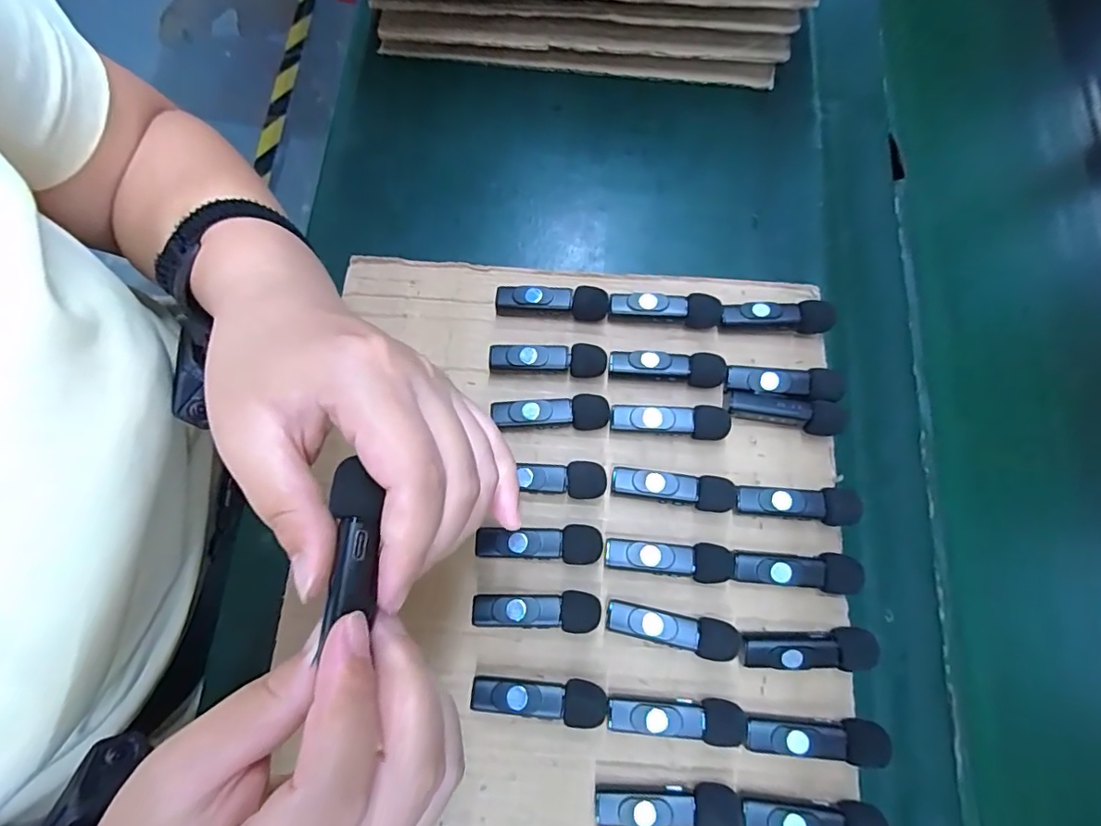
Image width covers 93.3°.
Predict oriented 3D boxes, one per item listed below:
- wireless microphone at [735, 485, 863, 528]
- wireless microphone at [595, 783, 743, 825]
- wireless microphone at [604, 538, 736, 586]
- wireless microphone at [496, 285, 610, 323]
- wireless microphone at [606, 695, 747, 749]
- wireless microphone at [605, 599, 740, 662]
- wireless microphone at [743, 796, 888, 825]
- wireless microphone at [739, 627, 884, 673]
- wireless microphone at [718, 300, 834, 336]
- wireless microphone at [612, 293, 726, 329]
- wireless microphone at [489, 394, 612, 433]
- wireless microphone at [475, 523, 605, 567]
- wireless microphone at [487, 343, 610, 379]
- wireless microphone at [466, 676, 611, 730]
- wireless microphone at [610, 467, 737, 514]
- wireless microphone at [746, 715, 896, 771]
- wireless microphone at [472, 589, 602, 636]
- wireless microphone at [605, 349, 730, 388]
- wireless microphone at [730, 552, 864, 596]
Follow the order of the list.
[{"bbox_3d":[0.131,0.048,0.278,0.064,0.017,0.019,9,75,-1],"label":"wireless microphone"},{"bbox_3d":[0.054,0.183,0.242,0.066,0.016,0.018,2,76,-3],"label":"wireless microphone"},{"bbox_3d":[0.061,0.077,0.271,0.066,0.014,0.019,7,76,-2],"label":"wireless microphone"},{"bbox_3d":[0.001,-0.066,0.310,0.066,0.017,0.016,5,76,-2],"label":"wireless microphone"},{"bbox_3d":[0.061,0.147,0.252,0.065,0.017,0.019,6,76,-2],"label":"wireless microphone"},{"bbox_3d":[0.061,0.109,0.262,0.064,0.017,0.018,11,75,-1],"label":"wireless microphone"},{"bbox_3d":[0.121,0.188,0.242,0.063,0.019,0.019,9,75,-1],"label":"wireless microphone"},{"bbox_3d":[0.127,0.118,0.259,0.064,0.018,0.019,0,76,-4],"label":"wireless microphone"},{"bbox_3d":[0.132,-0.057,0.304,0.061,0.014,0.015,6,76,-2],"label":"wireless microphone"},{"bbox_3d":[0.068,-0.061,0.310,0.065,0.017,0.016,7,76,-2],"label":"wireless microphone"},{"bbox_3d":[0.000,0.002,0.292,0.064,0.016,0.018,-3,76,-4],"label":"wireless microphone"},{"bbox_3d":[-0.006,0.069,0.274,0.064,0.015,0.019,2,76,-3],"label":"wireless microphone"},{"bbox_3d":[-0.001,-0.030,0.300,0.065,0.017,0.016,5,76,-2],"label":"wireless microphone"},{"bbox_3d":[-0.006,0.139,0.255,0.064,0.015,0.019,7,76,-2],"label":"wireless microphone"},{"bbox_3d":[0.066,0.041,0.280,0.064,0.015,0.017,9,75,-1],"label":"wireless microphone"},{"bbox_3d":[0.126,0.155,0.250,0.064,0.017,0.018,7,76,-2],"label":"wireless microphone"},{"bbox_3d":[-0.007,0.100,0.265,0.063,0.016,0.019,5,76,-2],"label":"wireless microphone"},{"bbox_3d":[0.067,-0.026,0.300,0.065,0.018,0.016,9,75,-1],"label":"wireless microphone"},{"bbox_3d":[0.126,0.081,0.270,0.063,0.016,0.019,7,76,-2],"label":"wireless microphone"}]

